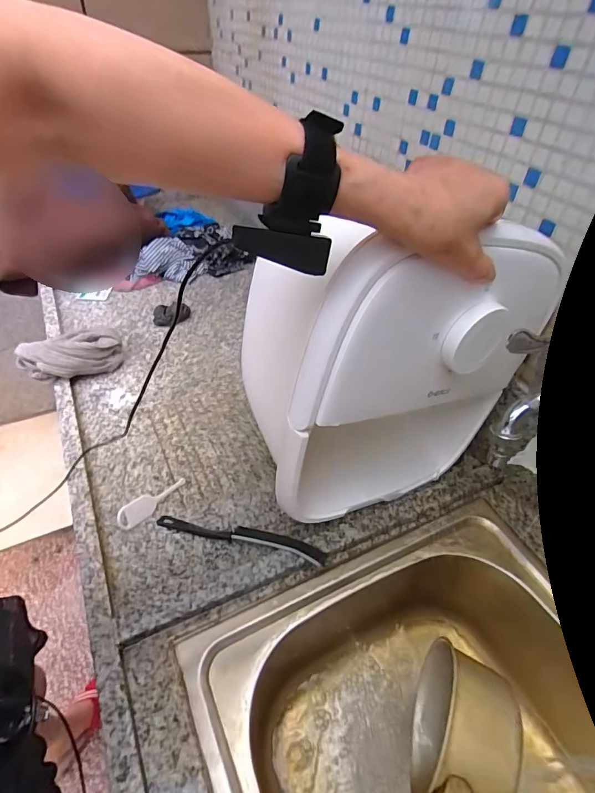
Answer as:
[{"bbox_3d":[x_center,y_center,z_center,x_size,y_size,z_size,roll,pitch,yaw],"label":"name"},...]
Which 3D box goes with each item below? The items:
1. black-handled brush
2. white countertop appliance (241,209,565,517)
[{"bbox_3d":[-0.074,0.179,0.552,0.223,0.024,0.027,13,44,8],"label":"black-handled brush"},{"bbox_3d":[0.094,-0.047,0.527,0.284,0.358,0.214,-12,46,-17],"label":"white countertop appliance"}]

